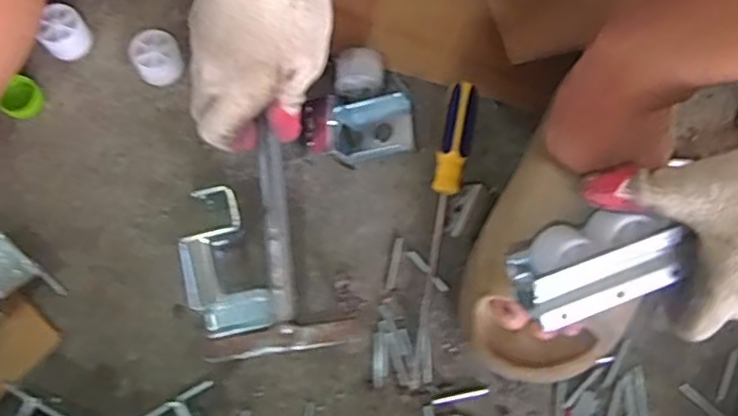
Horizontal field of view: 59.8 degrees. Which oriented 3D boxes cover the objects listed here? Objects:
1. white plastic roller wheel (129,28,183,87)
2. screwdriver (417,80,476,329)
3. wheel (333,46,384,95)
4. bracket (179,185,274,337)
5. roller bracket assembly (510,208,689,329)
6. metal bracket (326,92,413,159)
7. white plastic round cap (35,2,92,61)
[{"bbox_3d":[-0.163,-0.115,0.494,0.034,0.026,0.035,0,75,-1],"label":"white plastic roller wheel"},{"bbox_3d":[0.053,-0.006,0.468,0.024,0.022,0.178,14,75,2],"label":"screwdriver"},{"bbox_3d":[-0.008,-0.104,0.490,0.036,0.023,0.027,-2,75,-2],"label":"wheel"},{"bbox_3d":[-0.100,0.037,0.445,0.049,0.045,0.096,-13,76,-5],"label":"bracket"},{"bbox_3d":[0.134,0.034,0.385,0.090,0.046,0.053,-18,76,-6],"label":"roller bracket assembly"},{"bbox_3d":[0.002,-0.060,0.483,0.062,0.027,0.041,-13,76,-5],"label":"metal bracket"},{"bbox_3d":[-0.235,-0.135,0.494,0.034,0.033,0.029,-35,78,-10],"label":"white plastic round cap"}]

